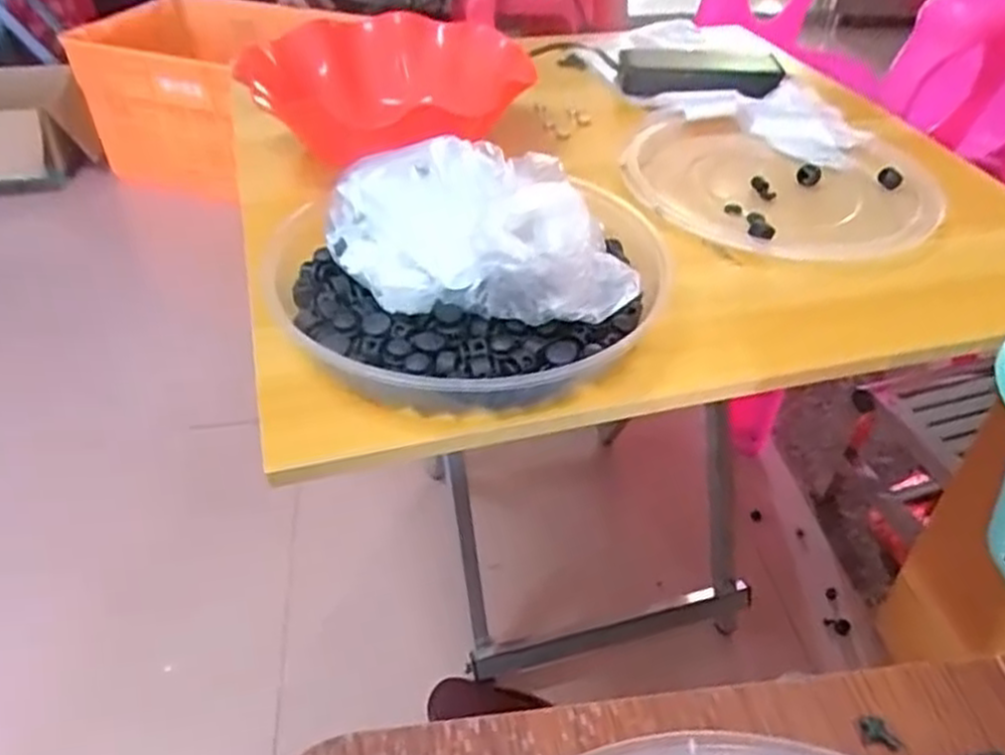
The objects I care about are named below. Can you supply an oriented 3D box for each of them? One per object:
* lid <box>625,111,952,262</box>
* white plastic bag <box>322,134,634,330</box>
[{"bbox_3d":[0.216,-0.156,0.617,0.241,0.024,0.213,13,42,14],"label":"lid"},{"bbox_3d":[-0.021,-0.083,0.455,0.122,0.089,0.182,-24,46,-26],"label":"white plastic bag"}]

